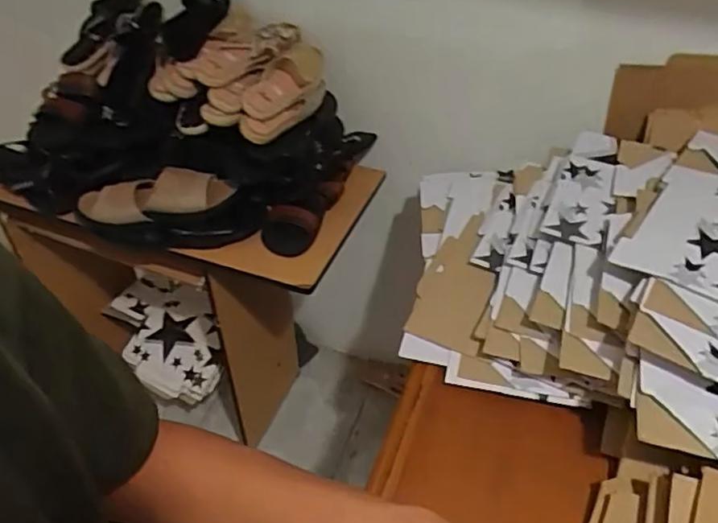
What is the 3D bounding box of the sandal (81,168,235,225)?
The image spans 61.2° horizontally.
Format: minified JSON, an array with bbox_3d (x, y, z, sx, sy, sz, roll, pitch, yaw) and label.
[{"bbox_3d":[-0.382,-0.113,1.137,0.284,0.071,0.113,4,44,4],"label":"sandal"}]

